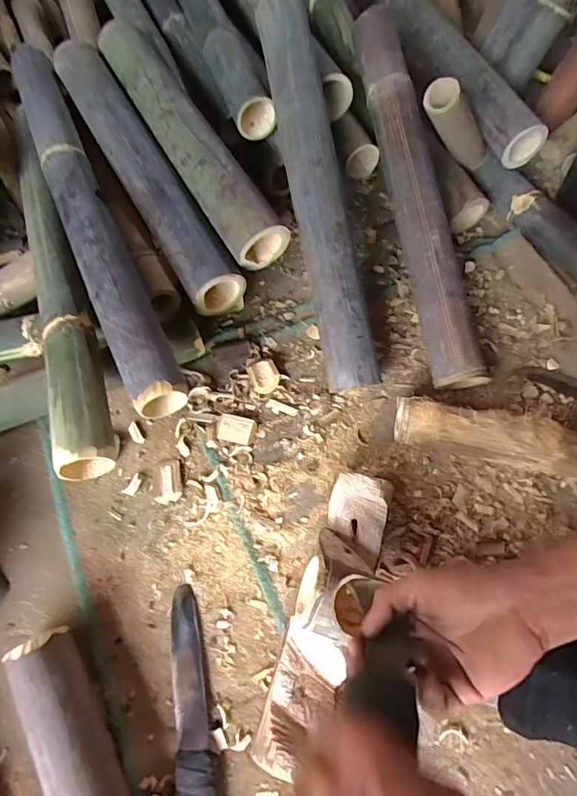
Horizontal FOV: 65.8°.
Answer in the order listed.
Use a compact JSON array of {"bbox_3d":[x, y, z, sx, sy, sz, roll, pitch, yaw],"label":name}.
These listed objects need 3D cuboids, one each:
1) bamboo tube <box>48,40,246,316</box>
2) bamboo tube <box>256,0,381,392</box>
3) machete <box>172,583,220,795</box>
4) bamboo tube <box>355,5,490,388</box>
[{"bbox_3d":[-0.214,-0.334,0.653,0.078,0.078,0.475,-30,79,-15],"label":"bamboo tube"},{"bbox_3d":[0.045,-0.280,0.606,0.069,0.057,0.540,-11,89,-6],"label":"bamboo tube"},{"bbox_3d":[-0.099,0.336,0.462,0.037,0.018,0.261,-9,63,-5],"label":"machete"},{"bbox_3d":[0.188,-0.320,0.664,0.075,0.060,0.624,-9,80,-5],"label":"bamboo tube"}]

